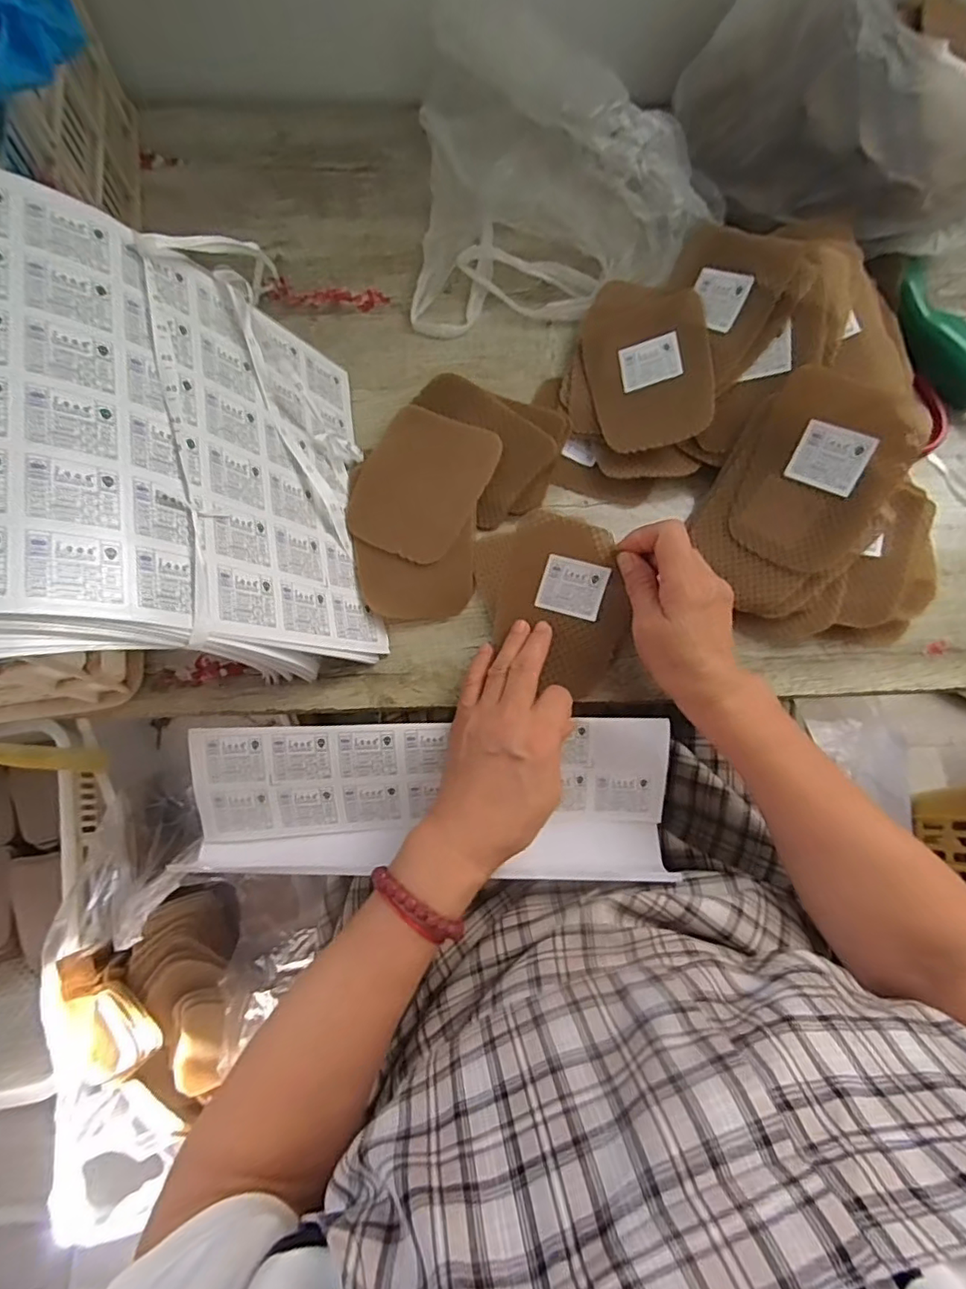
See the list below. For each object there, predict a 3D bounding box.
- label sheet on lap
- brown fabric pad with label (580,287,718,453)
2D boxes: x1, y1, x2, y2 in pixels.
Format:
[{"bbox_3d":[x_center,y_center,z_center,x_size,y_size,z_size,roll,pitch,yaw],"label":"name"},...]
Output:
[{"bbox_3d":[-0.034,0.116,0.417,0.328,0.026,0.128,-1,108,-3],"label":"label sheet on lap"},{"bbox_3d":[0.131,-0.216,0.467,0.093,0.004,0.126,-9,75,21],"label":"brown fabric pad with label"}]

